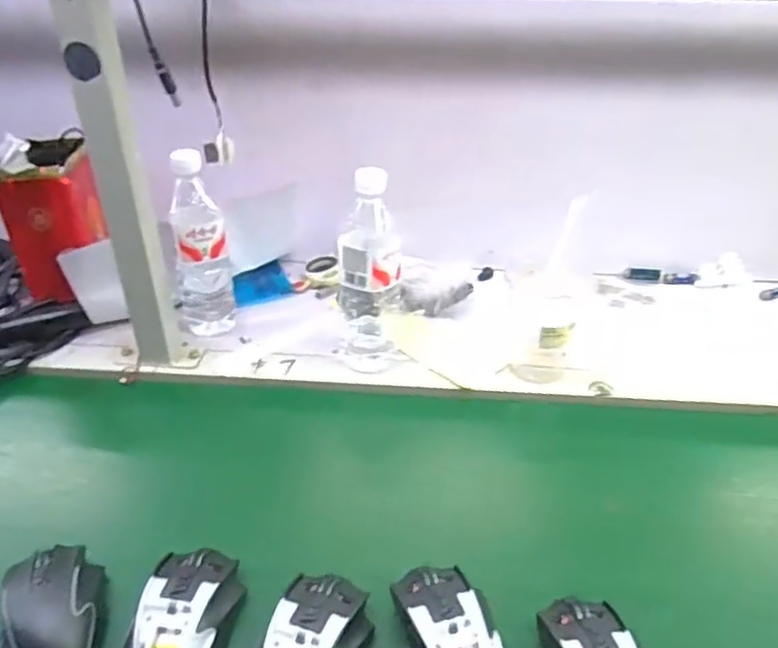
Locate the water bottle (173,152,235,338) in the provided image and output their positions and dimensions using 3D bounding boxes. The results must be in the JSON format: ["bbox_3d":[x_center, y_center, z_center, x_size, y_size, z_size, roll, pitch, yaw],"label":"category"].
[{"bbox_3d":[-0.229,-0.090,0.806,0.067,0.226,0.058,-9,35,-14],"label":"water bottle"}]

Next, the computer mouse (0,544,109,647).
[{"bbox_3d":[-0.254,0.220,0.508,0.082,0.036,0.103,-6,34,-9],"label":"computer mouse"}]

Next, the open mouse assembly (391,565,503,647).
[{"bbox_3d":[0.043,0.231,0.493,0.070,0.041,0.109,-5,34,-8],"label":"open mouse assembly"}]

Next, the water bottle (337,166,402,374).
[{"bbox_3d":[-0.022,-0.055,0.753,0.073,0.228,0.071,-1,33,-2],"label":"water bottle"}]

